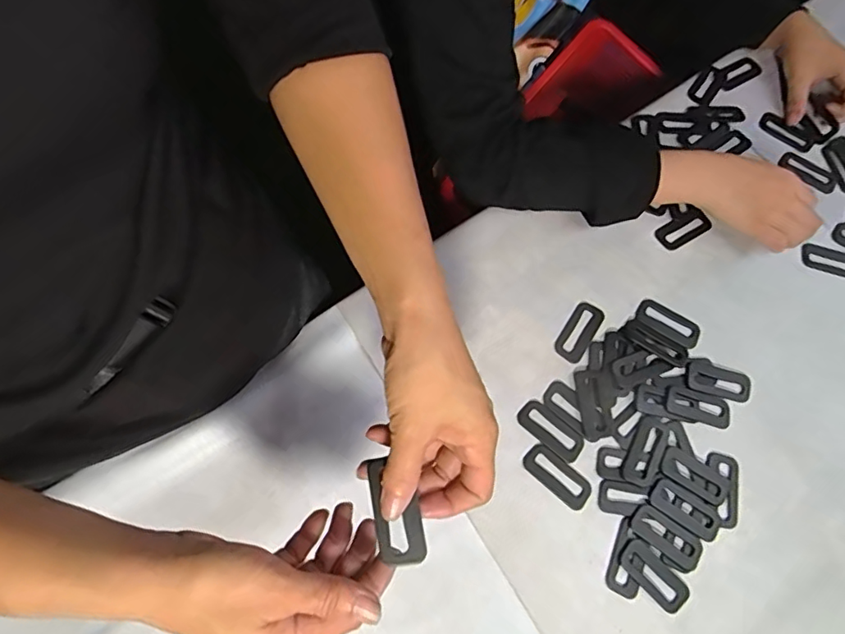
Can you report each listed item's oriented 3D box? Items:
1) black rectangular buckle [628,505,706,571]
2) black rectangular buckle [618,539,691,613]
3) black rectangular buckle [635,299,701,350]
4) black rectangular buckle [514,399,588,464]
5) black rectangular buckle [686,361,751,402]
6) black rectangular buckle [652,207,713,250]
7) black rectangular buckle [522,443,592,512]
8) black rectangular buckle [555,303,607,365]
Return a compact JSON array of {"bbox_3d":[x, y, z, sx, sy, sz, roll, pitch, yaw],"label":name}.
[{"bbox_3d":[0.198,0.178,0.426,0.061,0.004,0.026,33,72,9],"label":"black rectangular buckle"},{"bbox_3d":[0.184,0.205,0.417,0.058,0.004,0.028,42,74,12],"label":"black rectangular buckle"},{"bbox_3d":[0.229,0.006,0.491,0.060,0.004,0.027,32,72,9],"label":"black rectangular buckle"},{"bbox_3d":[0.110,0.097,0.452,0.060,0.004,0.027,39,73,11],"label":"black rectangular buckle"},{"bbox_3d":[0.268,0.058,0.476,0.060,0.004,0.028,15,70,3],"label":"black rectangular buckle"},{"bbox_3d":[0.260,-0.087,0.528,0.053,0.007,0.028,-31,75,-12],"label":"black rectangular buckle"},{"bbox_3d":[0.112,0.132,0.439,0.060,0.004,0.026,40,74,11],"label":"black rectangular buckle"},{"bbox_3d":[0.143,0.015,0.485,0.029,0.006,0.060,34,73,9],"label":"black rectangular buckle"}]

